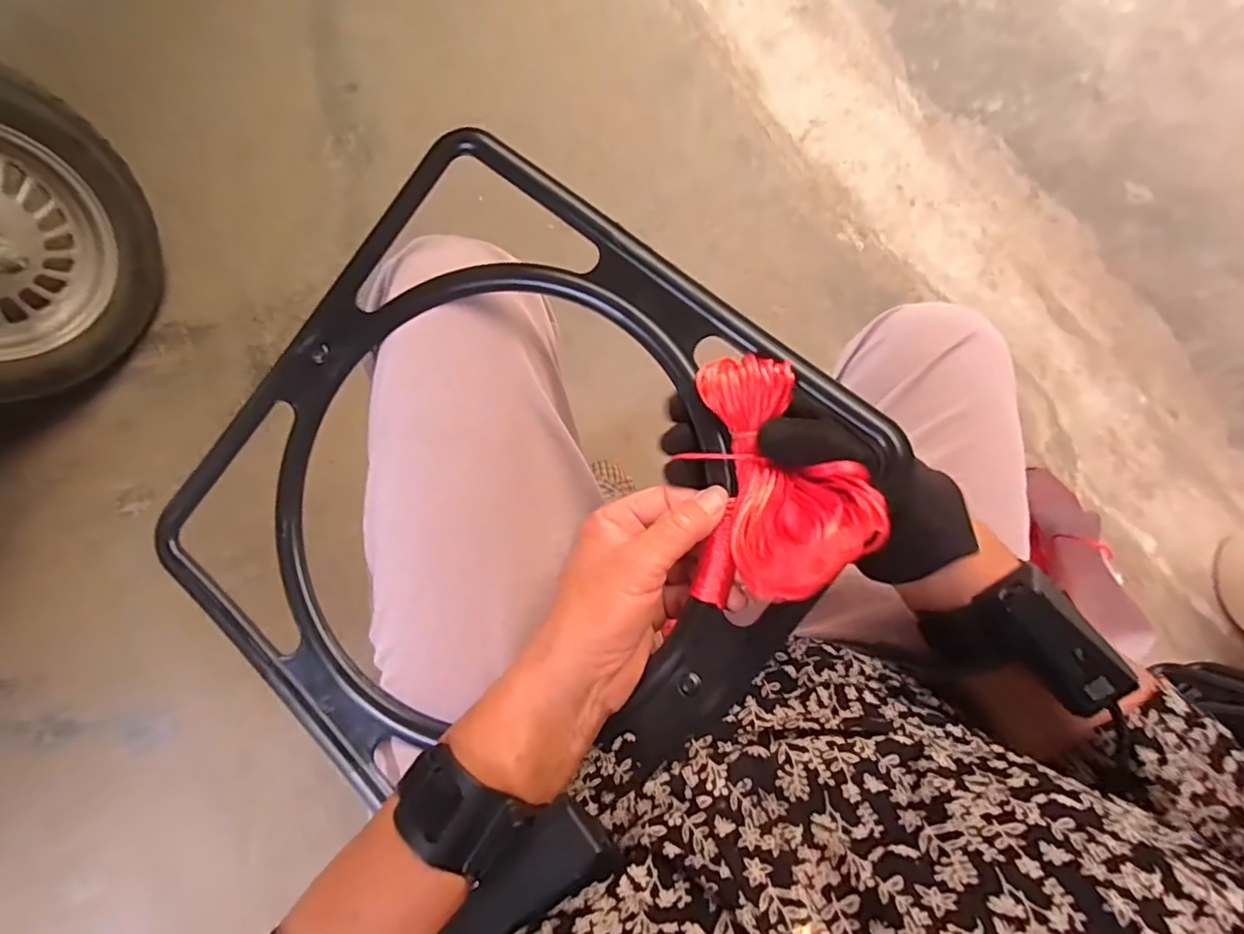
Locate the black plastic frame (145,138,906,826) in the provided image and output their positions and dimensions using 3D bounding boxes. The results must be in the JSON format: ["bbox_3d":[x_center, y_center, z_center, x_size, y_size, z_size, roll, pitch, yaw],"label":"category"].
[{"bbox_3d":[-0.070,0.018,0.318,0.329,0.015,0.324,39,92,13],"label":"black plastic frame"}]

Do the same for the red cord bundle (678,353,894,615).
[{"bbox_3d":[0.063,0.003,0.279,0.084,0.051,0.114,-25,77,-6],"label":"red cord bundle"}]

